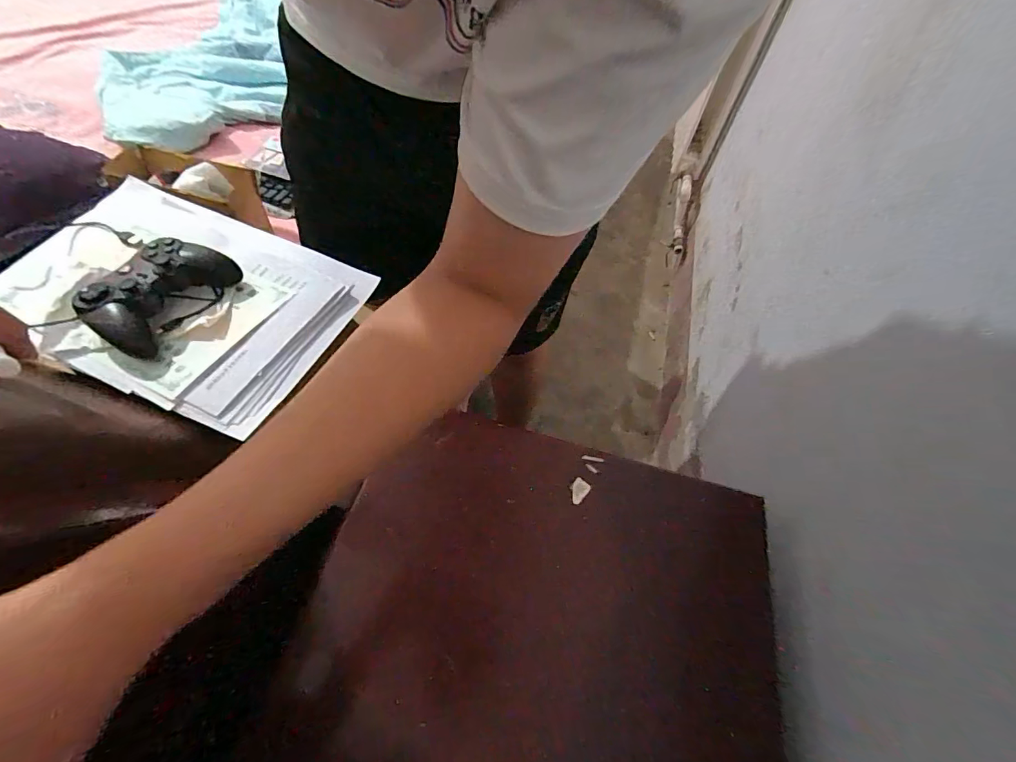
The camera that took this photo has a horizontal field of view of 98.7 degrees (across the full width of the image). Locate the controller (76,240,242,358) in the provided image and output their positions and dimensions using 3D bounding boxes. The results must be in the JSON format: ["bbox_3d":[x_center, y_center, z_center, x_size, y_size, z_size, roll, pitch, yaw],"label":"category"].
[{"bbox_3d":[-0.387,-0.103,0.485,0.086,0.049,0.150,23,57,10],"label":"controller"}]

